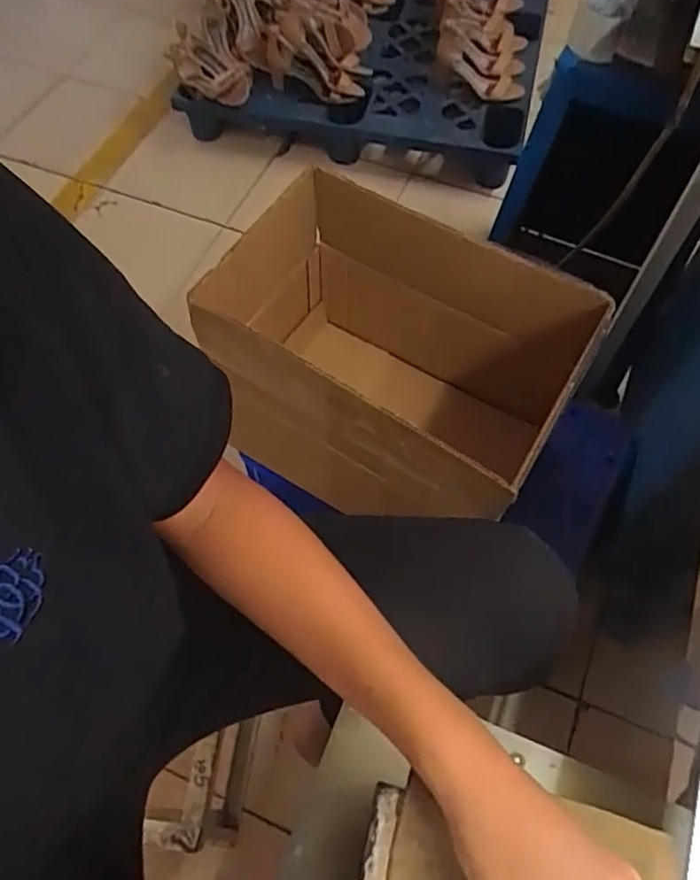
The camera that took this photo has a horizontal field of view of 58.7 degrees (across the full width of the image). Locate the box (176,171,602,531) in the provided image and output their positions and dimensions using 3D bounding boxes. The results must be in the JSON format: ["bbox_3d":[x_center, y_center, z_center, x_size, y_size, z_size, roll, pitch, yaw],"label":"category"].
[{"bbox_3d":[0.053,-0.082,0.921,0.484,0.397,0.322,30,67,15],"label":"box"}]

